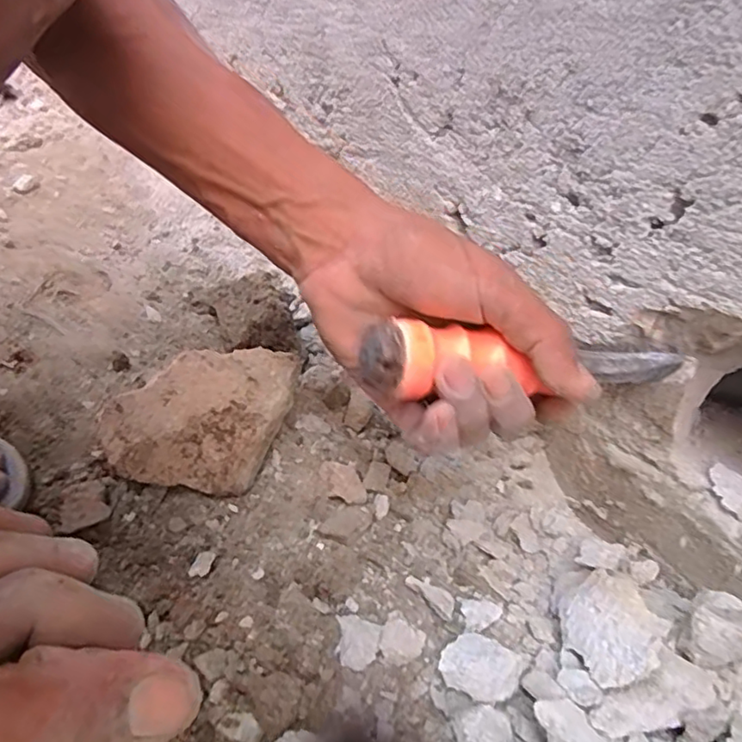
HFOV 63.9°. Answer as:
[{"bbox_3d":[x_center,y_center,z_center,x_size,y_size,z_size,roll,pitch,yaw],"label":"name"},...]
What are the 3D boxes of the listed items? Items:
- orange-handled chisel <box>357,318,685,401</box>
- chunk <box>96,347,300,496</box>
[{"bbox_3d":[0.076,0.000,0.281,0.166,0.027,0.021,4,36,-20],"label":"orange-handled chisel"},{"bbox_3d":[-0.105,0.031,0.378,0.094,0.046,0.125,24,37,21],"label":"chunk"}]

